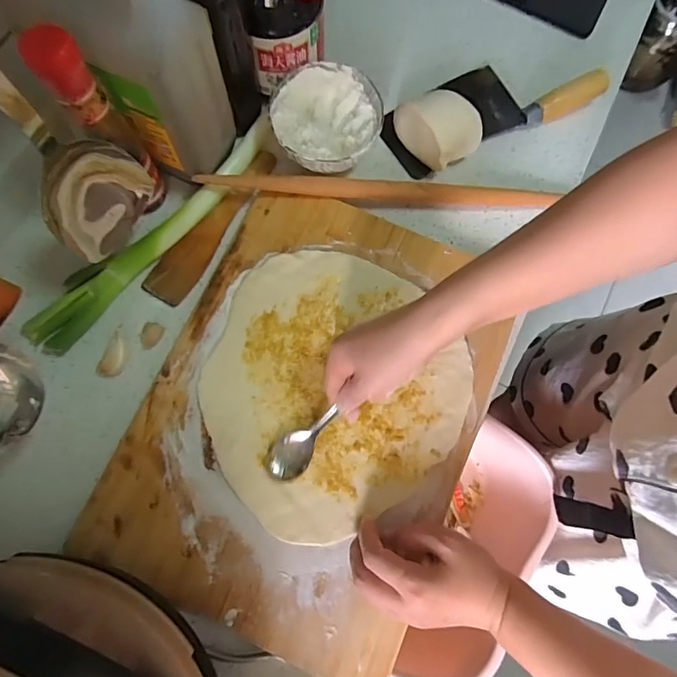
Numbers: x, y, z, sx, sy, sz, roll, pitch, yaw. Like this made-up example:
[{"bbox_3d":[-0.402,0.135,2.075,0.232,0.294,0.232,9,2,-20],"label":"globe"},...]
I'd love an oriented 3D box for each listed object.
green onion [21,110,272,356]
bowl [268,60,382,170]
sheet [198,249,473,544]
[{"bbox_3d":[-0.187,-0.116,0.464,0.045,0.026,0.331,41,78,7],"label":"green onion"},{"bbox_3d":[-0.013,-0.232,0.487,0.113,0.051,0.119,1,76,-3],"label":"bowl"},{"bbox_3d":[-0.014,0.039,0.436,0.247,0.005,0.253,-37,80,-9],"label":"sheet"}]

